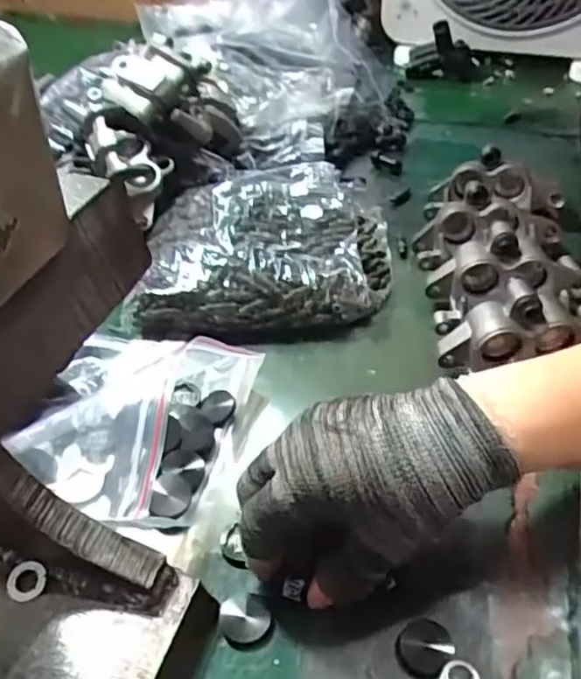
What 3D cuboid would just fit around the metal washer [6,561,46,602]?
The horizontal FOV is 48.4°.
[{"bbox_3d":[-0.122,0.111,0.298,0.017,0.005,0.019,-32,50,-30],"label":"metal washer"}]

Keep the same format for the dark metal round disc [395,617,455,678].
[{"bbox_3d":[0.062,0.141,0.297,0.027,0.004,0.024,-33,51,-31],"label":"dark metal round disc"}]

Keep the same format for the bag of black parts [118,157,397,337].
[{"bbox_3d":[-0.017,-0.080,0.500,0.190,0.054,0.173,2,42,3],"label":"bag of black parts"}]

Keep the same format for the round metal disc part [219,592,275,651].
[{"bbox_3d":[-0.022,0.133,0.308,0.024,0.005,0.029,-19,45,-19],"label":"round metal disc part"}]

